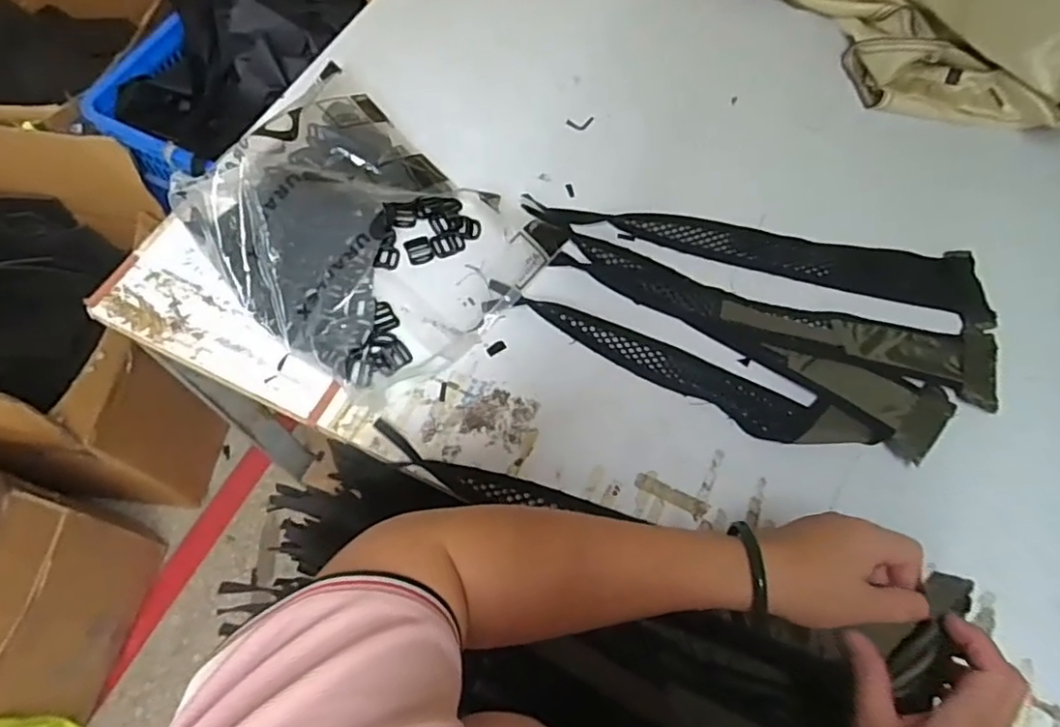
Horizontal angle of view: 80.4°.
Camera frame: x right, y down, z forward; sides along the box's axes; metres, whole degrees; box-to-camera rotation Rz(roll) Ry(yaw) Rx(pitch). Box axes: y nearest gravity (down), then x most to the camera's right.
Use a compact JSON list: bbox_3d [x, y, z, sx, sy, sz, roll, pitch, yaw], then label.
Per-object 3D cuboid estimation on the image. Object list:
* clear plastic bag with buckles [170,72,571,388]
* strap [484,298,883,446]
[{"bbox_3d":[-0.176,-0.144,0.637,0.333,0.086,0.266,41,69,16],"label":"clear plastic bag with buckles"},{"bbox_3d":[0.151,0.008,0.622,0.387,0.015,0.054,23,65,8],"label":"strap"}]

